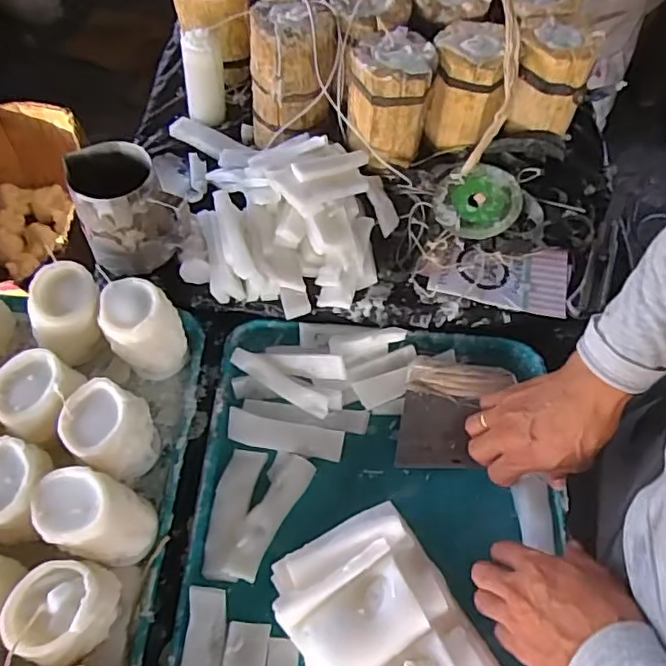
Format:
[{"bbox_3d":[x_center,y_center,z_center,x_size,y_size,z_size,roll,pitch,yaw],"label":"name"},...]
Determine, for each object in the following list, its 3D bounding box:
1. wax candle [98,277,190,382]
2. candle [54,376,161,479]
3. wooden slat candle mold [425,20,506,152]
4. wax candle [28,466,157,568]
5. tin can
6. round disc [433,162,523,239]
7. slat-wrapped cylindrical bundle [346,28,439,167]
[{"bbox_3d":[-0.189,-0.002,0.582,0.066,0.097,0.070,1,60,-2],"label":"wax candle"},{"bbox_3d":[-0.201,0.092,0.536,0.062,0.099,0.074,23,62,10],"label":"candle"},{"bbox_3d":[0.152,-0.281,0.661,0.082,0.103,0.092,7,60,1],"label":"wooden slat candle mold"},{"bbox_3d":[-0.198,0.159,0.497,0.085,0.100,0.065,16,61,6],"label":"wax candle"},{"bbox_3d":[-0.215,-0.129,0.592,0.085,0.107,0.087,1,60,-2],"label":"tin can"},{"bbox_3d":[0.163,-0.151,0.645,0.090,0.036,0.089,1,60,-2],"label":"round disc"},{"bbox_3d":[0.059,-0.258,0.644,0.086,0.108,0.092,1,60,-2],"label":"slat-wrapped cylindrical bundle"}]

